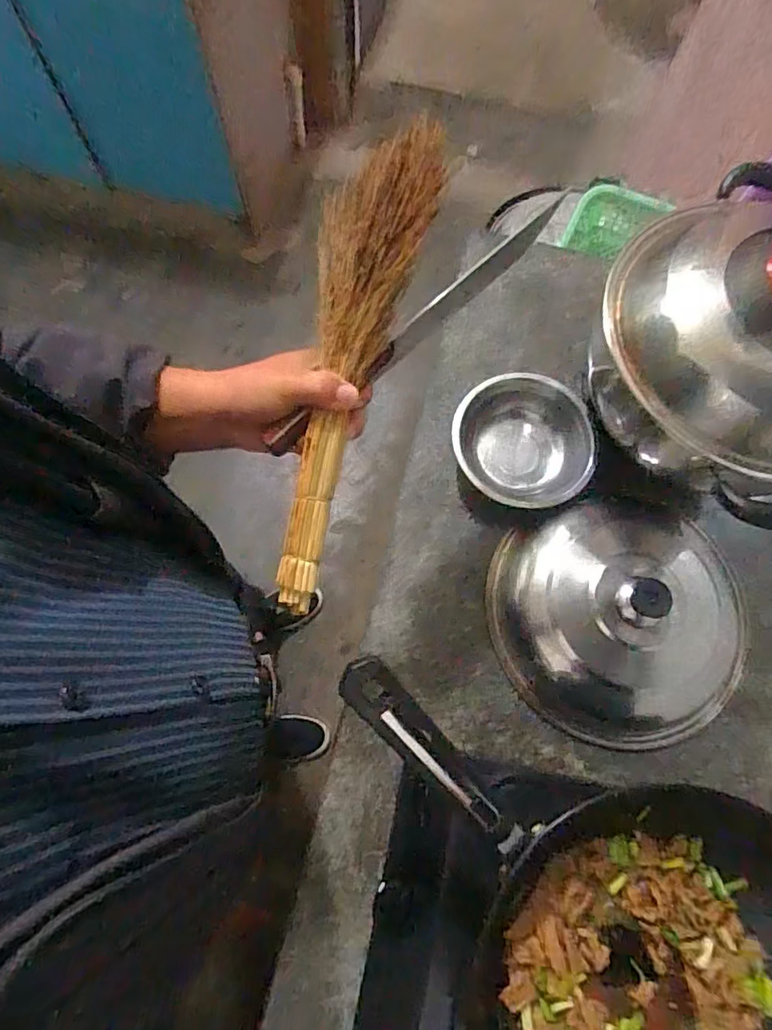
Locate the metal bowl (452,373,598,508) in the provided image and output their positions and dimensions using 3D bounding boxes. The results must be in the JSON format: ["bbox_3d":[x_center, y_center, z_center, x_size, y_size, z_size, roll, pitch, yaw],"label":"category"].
[{"bbox_3d":[0.177,-0.092,0.721,0.167,0.058,0.174,0,74,0],"label":"metal bowl"}]

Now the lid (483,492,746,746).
[{"bbox_3d":[0.272,0.122,0.647,0.278,0.078,0.274,0,74,0],"label":"lid"}]

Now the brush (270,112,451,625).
[{"bbox_3d":[-0.029,-0.107,0.399,0.072,0.029,0.355,13,90,4],"label":"brush"}]

